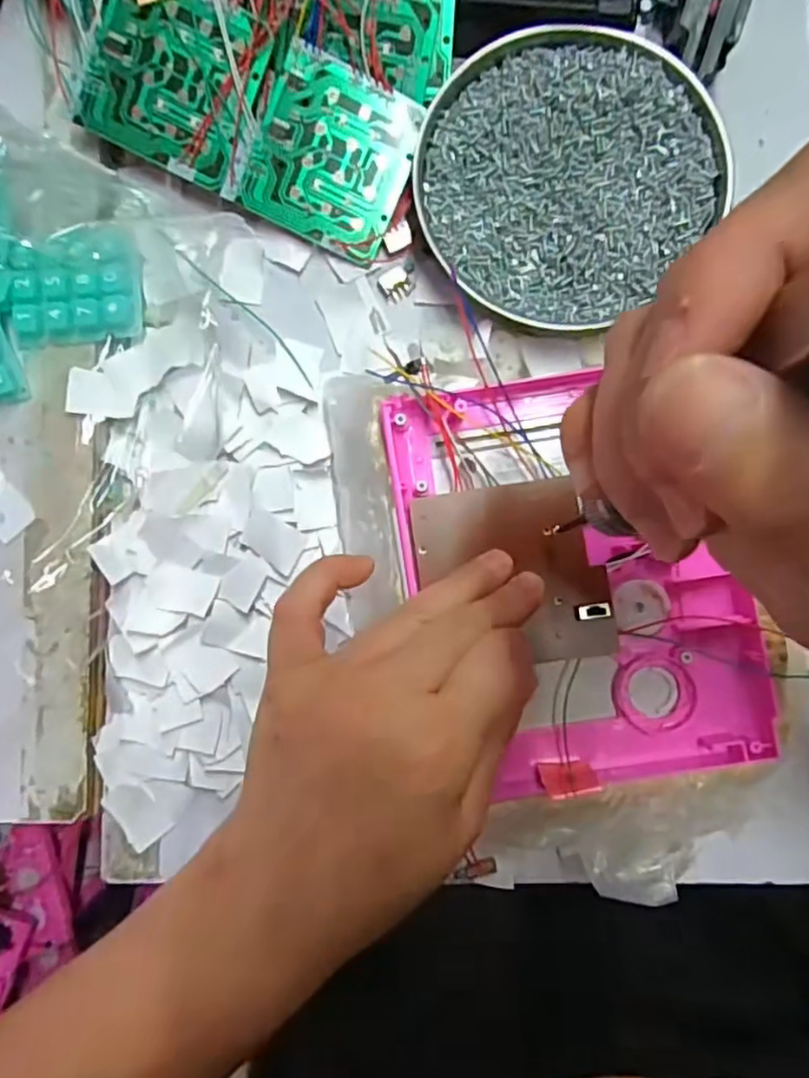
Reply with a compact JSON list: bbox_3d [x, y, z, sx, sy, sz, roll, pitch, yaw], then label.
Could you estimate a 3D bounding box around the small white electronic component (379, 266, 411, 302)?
[{"bbox_3d":[-0.004,-0.120,0.310,0.013,0.004,0.014,-28,87,0],"label":"small white electronic component"}]

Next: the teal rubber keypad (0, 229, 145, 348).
[{"bbox_3d":[-0.148,-0.112,0.293,0.058,0.012,0.046,-7,87,1],"label":"teal rubber keypad"}]

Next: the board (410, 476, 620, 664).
[{"bbox_3d":[0.043,0.014,0.263,0.073,0.010,0.072,-8,86,2],"label":"board"}]

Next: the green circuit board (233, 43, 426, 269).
[{"bbox_3d":[-0.032,-0.172,0.298,0.067,0.004,0.070,24,102,-9],"label":"green circuit board"}]

